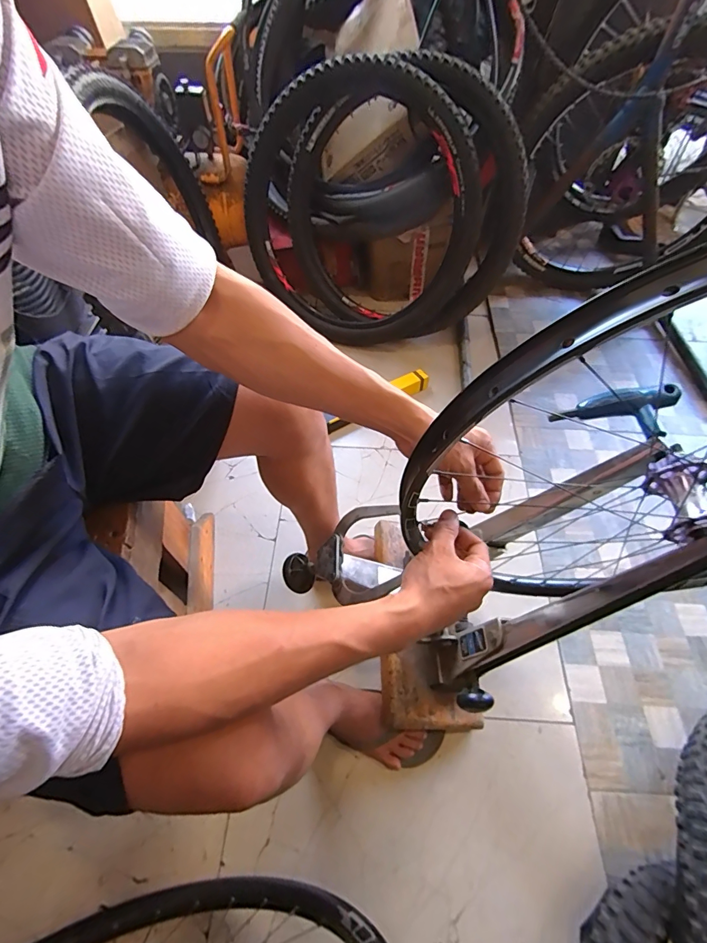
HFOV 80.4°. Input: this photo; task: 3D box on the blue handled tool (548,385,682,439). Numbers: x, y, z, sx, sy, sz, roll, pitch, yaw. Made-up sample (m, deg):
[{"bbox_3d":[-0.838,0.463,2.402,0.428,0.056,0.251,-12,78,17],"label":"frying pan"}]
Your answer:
[{"bbox_3d":[0.319,-0.065,0.508,0.138,0.030,0.074,-4,55,20],"label":"blue handled tool"}]

